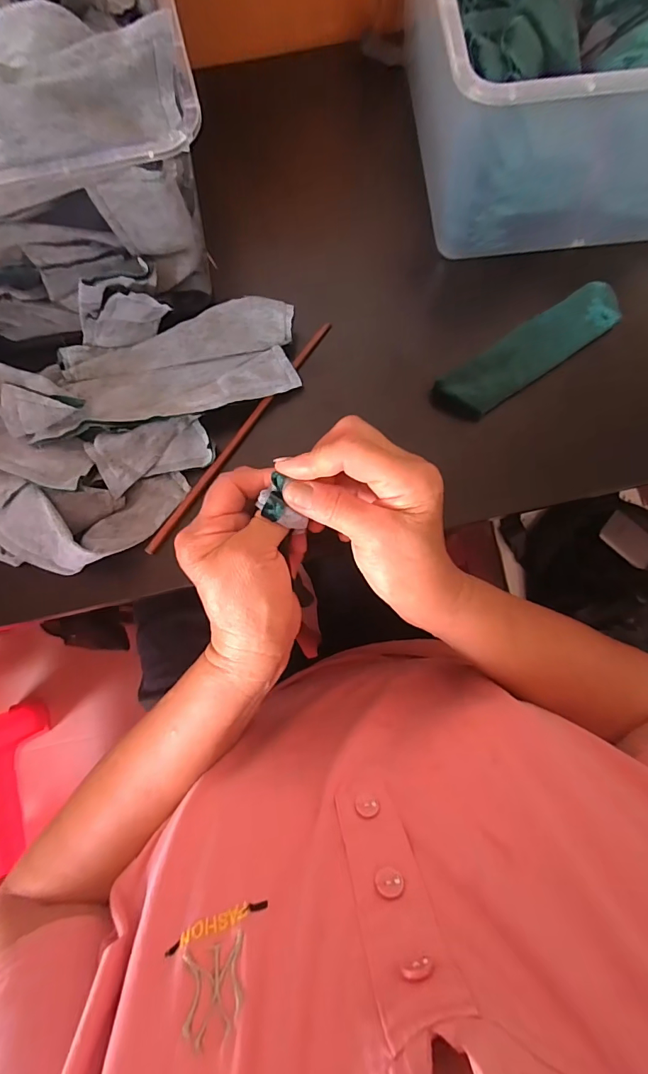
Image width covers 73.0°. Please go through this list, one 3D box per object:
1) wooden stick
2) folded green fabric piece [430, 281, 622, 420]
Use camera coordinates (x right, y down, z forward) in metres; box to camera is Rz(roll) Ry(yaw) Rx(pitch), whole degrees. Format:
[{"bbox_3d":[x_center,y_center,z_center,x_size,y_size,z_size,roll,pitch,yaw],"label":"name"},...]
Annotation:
[{"bbox_3d":[-0.065,-0.084,0.355,0.010,0.008,0.237,35,82,6],"label":"wooden stick"},{"bbox_3d":[0.171,-0.154,0.362,0.172,0.015,0.045,-35,81,-6],"label":"folded green fabric piece"}]

